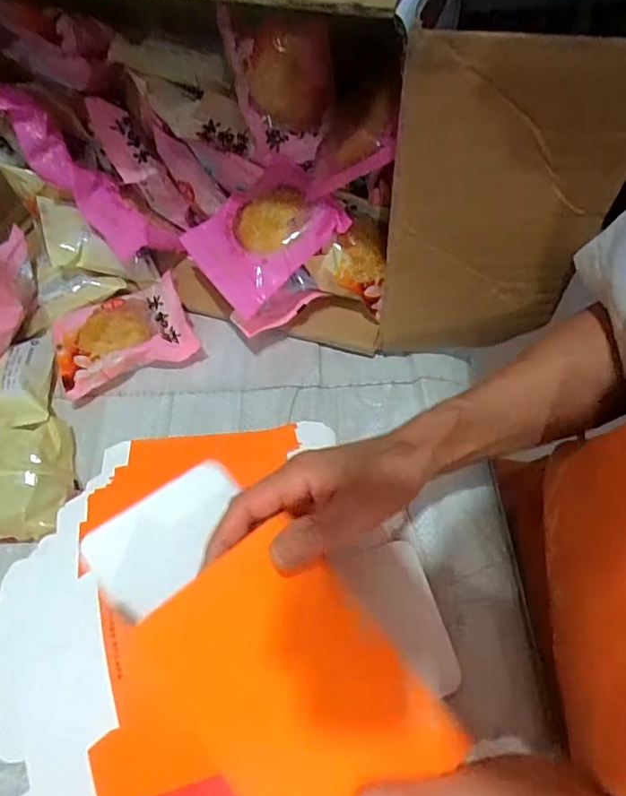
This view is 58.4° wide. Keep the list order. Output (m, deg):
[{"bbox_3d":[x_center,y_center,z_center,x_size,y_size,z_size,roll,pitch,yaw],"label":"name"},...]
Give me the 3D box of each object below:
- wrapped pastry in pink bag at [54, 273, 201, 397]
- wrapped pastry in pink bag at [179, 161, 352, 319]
[{"bbox_3d":[-0.172,-0.056,0.506,0.119,0.032,0.092,-23,60,-10],"label":"wrapped pastry in pink bag"},{"bbox_3d":[-0.042,-0.136,0.467,0.115,0.032,0.103,-46,67,1],"label":"wrapped pastry in pink bag"}]

